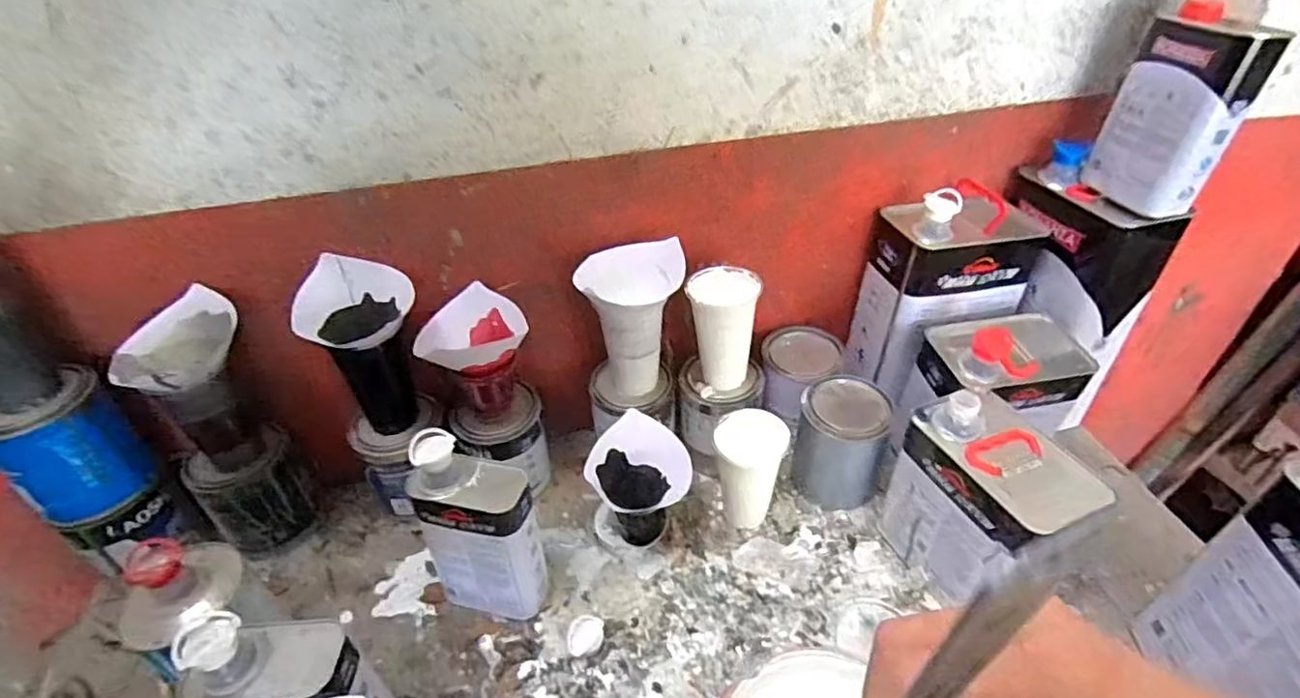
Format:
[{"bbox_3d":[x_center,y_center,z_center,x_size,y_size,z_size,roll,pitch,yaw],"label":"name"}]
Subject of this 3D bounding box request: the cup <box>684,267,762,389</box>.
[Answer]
[{"bbox_3d":[0.086,-0.025,0.750,0.080,0.137,0.073,-1,40,1],"label":"cup"}]

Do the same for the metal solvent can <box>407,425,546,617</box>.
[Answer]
[{"bbox_3d":[-0.173,0.186,0.638,0.114,0.229,0.072,4,40,7],"label":"metal solvent can"}]

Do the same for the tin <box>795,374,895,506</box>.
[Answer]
[{"bbox_3d":[0.237,0.117,0.772,0.106,0.139,0.093,17,44,22],"label":"tin"}]

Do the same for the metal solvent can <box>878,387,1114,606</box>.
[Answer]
[{"bbox_3d":[0.342,0.167,0.653,0.110,0.200,0.167,-18,43,-18],"label":"metal solvent can"}]

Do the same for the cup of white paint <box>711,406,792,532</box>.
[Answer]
[{"bbox_3d":[0.116,0.149,0.744,0.074,0.141,0.081,-1,40,1],"label":"cup of white paint"}]

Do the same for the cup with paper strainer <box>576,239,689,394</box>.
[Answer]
[{"bbox_3d":[-0.017,-0.035,0.729,0.113,0.178,0.125,0,40,3],"label":"cup with paper strainer"}]

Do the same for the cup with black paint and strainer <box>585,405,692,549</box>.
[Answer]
[{"bbox_3d":[-0.014,0.162,0.735,0.113,0.133,0.100,-18,42,-18],"label":"cup with black paint and strainer"}]

